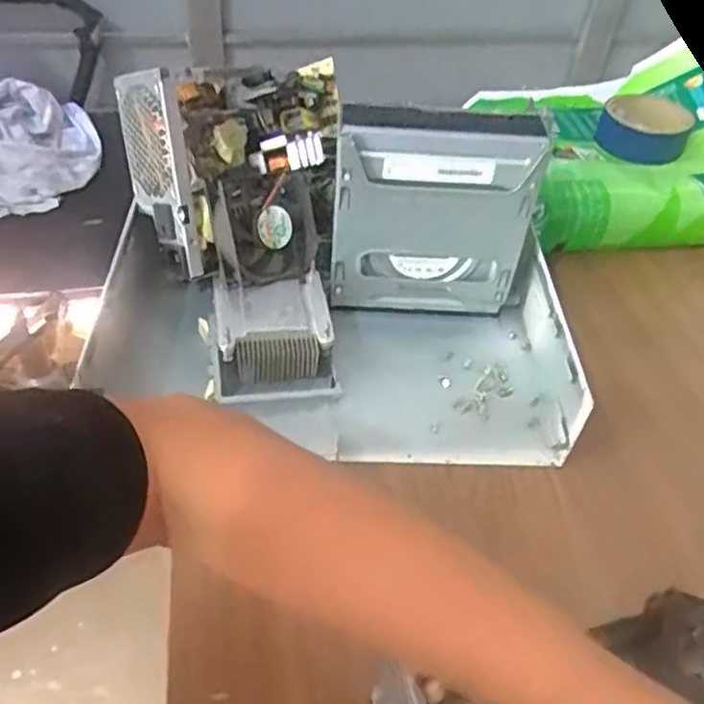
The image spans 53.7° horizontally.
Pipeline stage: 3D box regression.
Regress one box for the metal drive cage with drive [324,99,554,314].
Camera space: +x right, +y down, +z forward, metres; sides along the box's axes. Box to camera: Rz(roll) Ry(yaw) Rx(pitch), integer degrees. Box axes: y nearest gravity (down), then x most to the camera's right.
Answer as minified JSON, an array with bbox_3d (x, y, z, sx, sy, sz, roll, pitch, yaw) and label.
[{"bbox_3d":[0.062,-0.102,0.540,0.146,0.166,0.044,1,46,-2],"label":"metal drive cage with drive"}]

